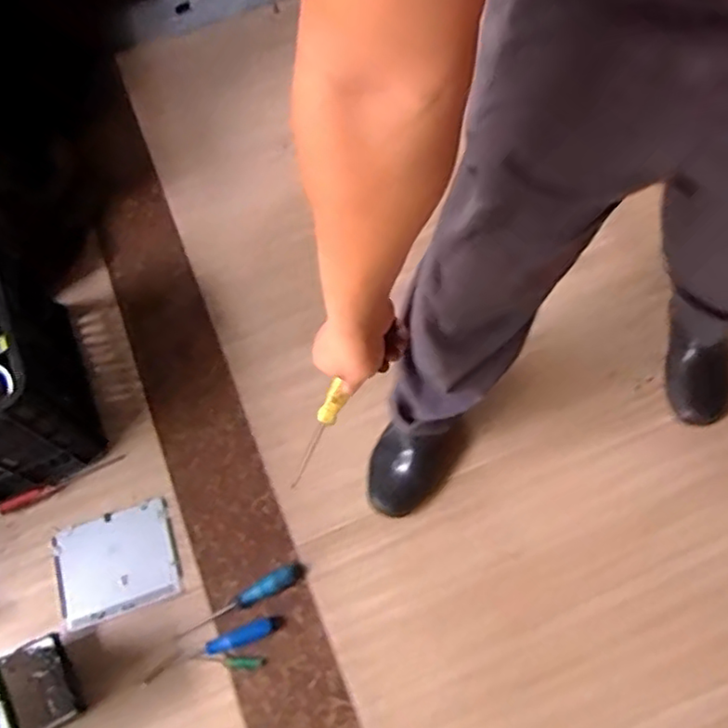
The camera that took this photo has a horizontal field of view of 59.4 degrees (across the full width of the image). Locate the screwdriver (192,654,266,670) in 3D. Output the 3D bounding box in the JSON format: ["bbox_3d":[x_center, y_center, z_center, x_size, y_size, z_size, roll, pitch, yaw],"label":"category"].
[{"bbox_3d":[-0.201,0.441,0.946,0.107,0.011,0.017,2,65,3],"label":"screwdriver"}]

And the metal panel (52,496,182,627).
[{"bbox_3d":[-0.392,0.314,1.011,0.183,0.008,0.152,-19,66,-7],"label":"metal panel"}]

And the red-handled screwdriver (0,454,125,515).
[{"bbox_3d":[-0.500,0.198,1.054,0.205,0.031,0.019,-25,67,-9],"label":"red-handled screwdriver"}]

